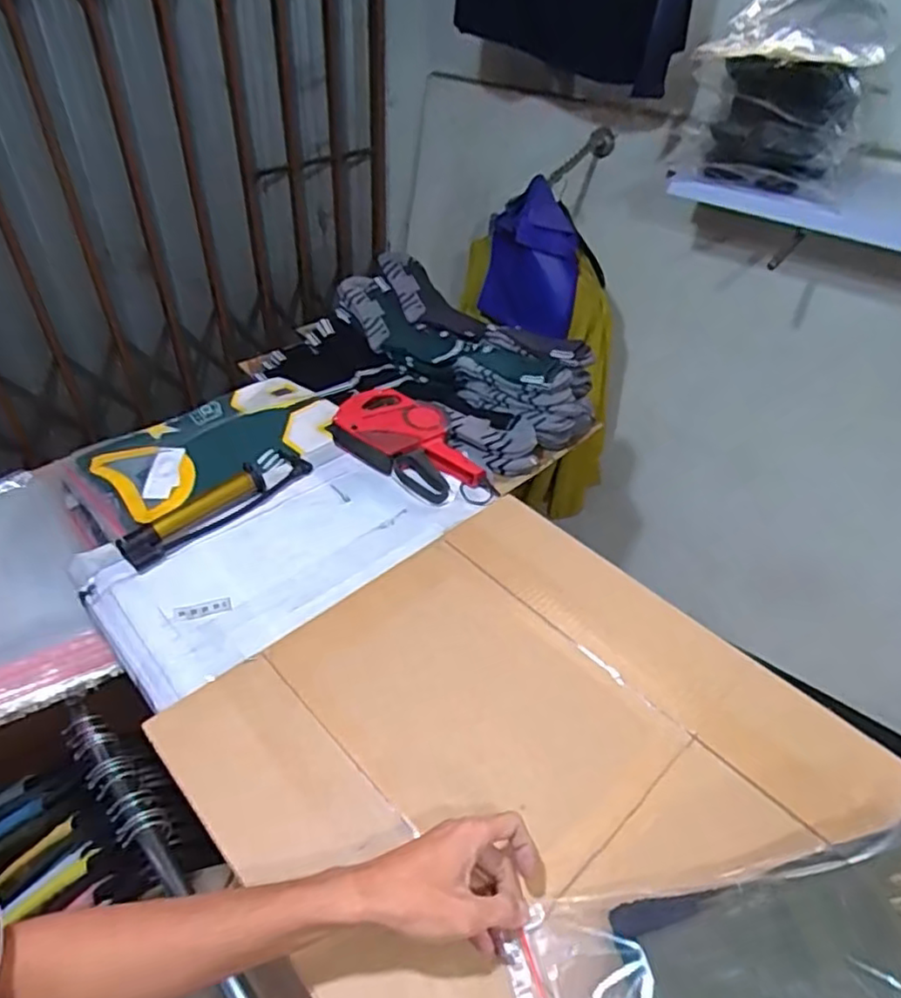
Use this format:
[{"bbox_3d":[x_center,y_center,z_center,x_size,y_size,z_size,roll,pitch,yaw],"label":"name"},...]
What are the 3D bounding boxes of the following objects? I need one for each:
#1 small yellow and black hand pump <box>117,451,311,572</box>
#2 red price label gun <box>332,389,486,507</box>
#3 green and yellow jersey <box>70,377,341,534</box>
[{"bbox_3d":[-0.292,0.003,0.833,0.054,0.034,0.256,30,48,26],"label":"small yellow and black hand pump"},{"bbox_3d":[-0.057,-0.080,0.934,0.218,0.059,0.124,34,50,29],"label":"red price label gun"},{"bbox_3d":[-0.362,-0.075,1.022,0.367,0.064,0.238,-32,53,-33],"label":"green and yellow jersey"}]

